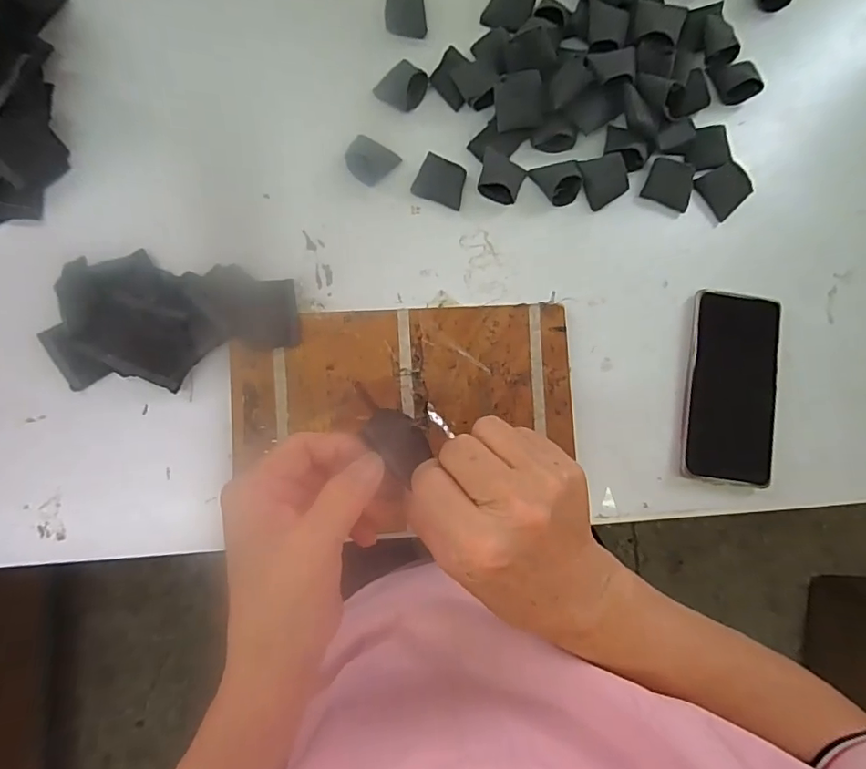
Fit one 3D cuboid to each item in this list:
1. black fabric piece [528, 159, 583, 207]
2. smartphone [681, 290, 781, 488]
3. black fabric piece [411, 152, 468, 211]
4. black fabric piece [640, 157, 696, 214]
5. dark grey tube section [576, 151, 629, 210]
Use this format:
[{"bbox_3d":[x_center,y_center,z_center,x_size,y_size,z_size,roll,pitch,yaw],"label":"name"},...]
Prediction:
[{"bbox_3d":[0.108,-0.174,0.442,0.040,0.021,0.036,-14,86,-5],"label":"black fabric piece"},{"bbox_3d":[0.254,0.003,0.446,0.077,0.016,0.158,8,85,-3],"label":"smartphone"},{"bbox_3d":[0.007,-0.172,0.441,0.042,0.015,0.032,20,84,-2],"label":"black fabric piece"},{"bbox_3d":[0.208,-0.176,0.456,0.040,0.004,0.037,23,105,4],"label":"black fabric piece"},{"bbox_3d":[0.147,-0.178,0.449,0.033,0.022,0.042,-16,86,-5],"label":"dark grey tube section"}]

